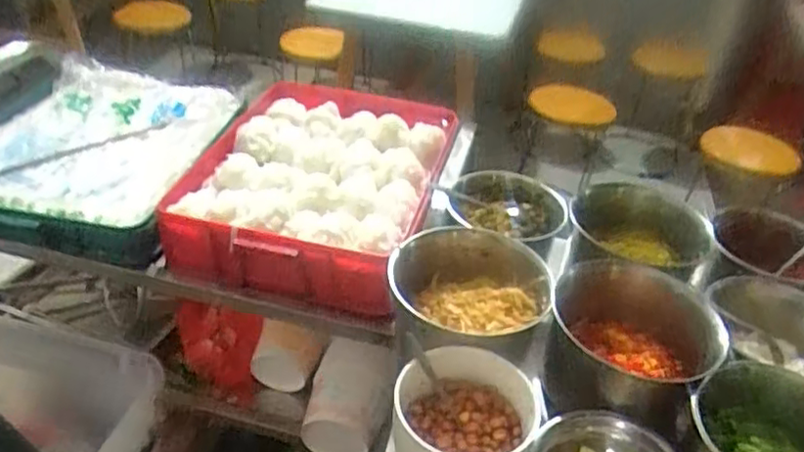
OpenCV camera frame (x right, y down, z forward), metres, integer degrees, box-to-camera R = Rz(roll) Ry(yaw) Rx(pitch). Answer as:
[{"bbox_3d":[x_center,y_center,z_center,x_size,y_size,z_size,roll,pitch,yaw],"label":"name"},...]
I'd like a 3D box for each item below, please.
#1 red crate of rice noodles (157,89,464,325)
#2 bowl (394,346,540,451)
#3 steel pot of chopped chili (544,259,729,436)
[{"bbox_3d":[-0.132,-0.071,1.106,0.376,0.124,0.510,10,35,7],"label":"red crate of rice noodles"},{"bbox_3d":[0.057,0.197,0.653,0.130,0.084,0.138,3,35,-2],"label":"bowl"},{"bbox_3d":[0.246,0.130,0.741,0.168,0.125,0.148,15,36,14],"label":"steel pot of chopped chili"}]

